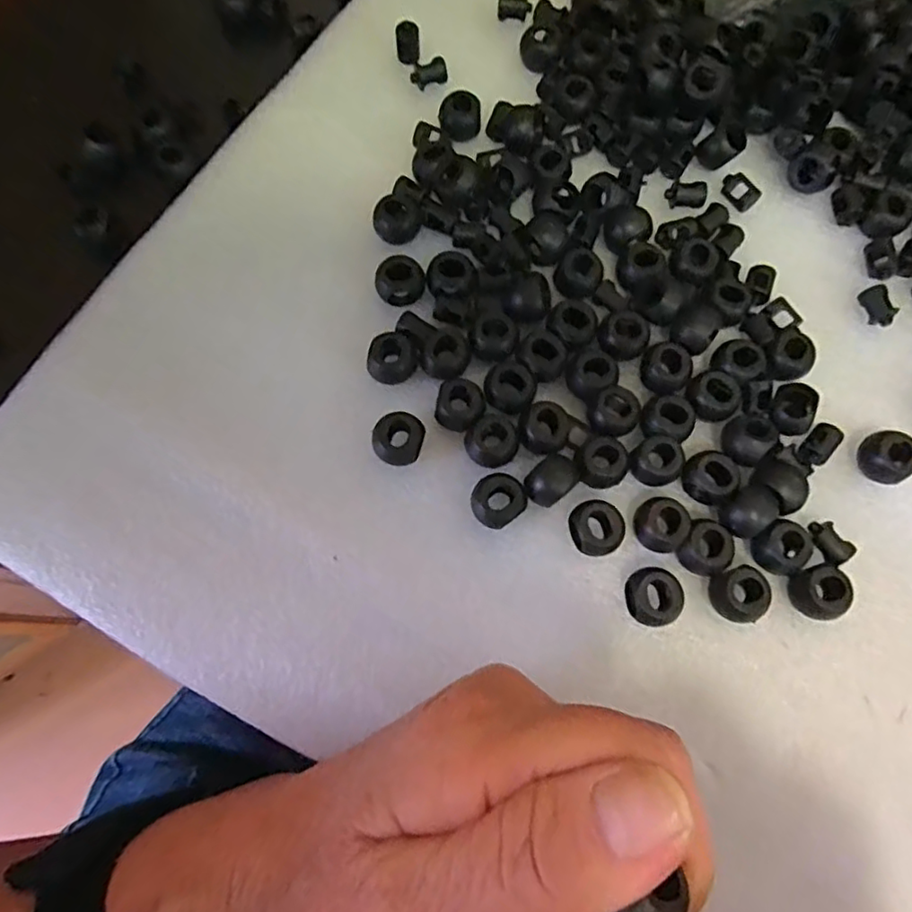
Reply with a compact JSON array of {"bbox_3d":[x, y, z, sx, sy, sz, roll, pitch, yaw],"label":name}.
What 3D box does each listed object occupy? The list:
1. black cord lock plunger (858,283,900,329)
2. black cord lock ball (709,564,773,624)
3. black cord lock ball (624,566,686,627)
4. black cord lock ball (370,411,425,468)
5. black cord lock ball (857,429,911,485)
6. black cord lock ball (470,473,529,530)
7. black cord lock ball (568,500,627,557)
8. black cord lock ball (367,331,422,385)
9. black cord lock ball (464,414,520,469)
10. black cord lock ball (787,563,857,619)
[{"bbox_3d":[0.154,-0.055,0.227,0.009,0.006,0.015,-17,76,-4],"label":"black cord lock plunger"},{"bbox_3d":[0.089,0.043,0.194,0.016,0.013,0.017,0,75,0],"label":"black cord lock ball"},{"bbox_3d":[0.062,0.044,0.195,0.017,0.011,0.017,0,75,0],"label":"black cord lock ball"},{"bbox_3d":[-0.019,-0.005,0.209,0.015,0.014,0.017,22,76,6],"label":"black cord lock ball"},{"bbox_3d":[0.144,0.001,0.209,0.013,0.015,0.017,-8,75,-2],"label":"black cord lock ball"},{"bbox_3d":[0.013,0.015,0.203,0.017,0.012,0.015,-34,78,-8],"label":"black cord lock ball"},{"bbox_3d":[0.045,0.023,0.201,0.017,0.011,0.017,0,75,0],"label":"black cord lock ball"},{"bbox_3d":[-0.022,-0.034,0.216,0.017,0.009,0.015,-40,78,-9],"label":"black cord lock ball"},{"bbox_3d":[0.012,-0.005,0.206,0.017,0.009,0.016,0,75,0],"label":"black cord lock ball"},{"bbox_3d":[0.114,0.043,0.196,0.016,0.012,0.016,0,75,0],"label":"black cord lock ball"}]

